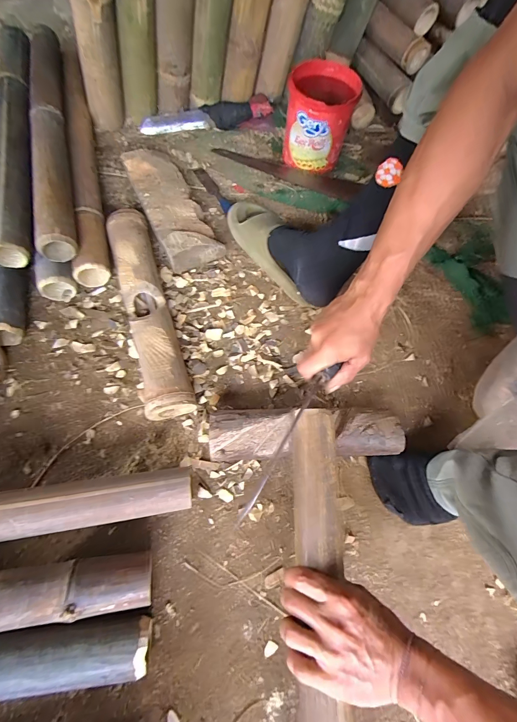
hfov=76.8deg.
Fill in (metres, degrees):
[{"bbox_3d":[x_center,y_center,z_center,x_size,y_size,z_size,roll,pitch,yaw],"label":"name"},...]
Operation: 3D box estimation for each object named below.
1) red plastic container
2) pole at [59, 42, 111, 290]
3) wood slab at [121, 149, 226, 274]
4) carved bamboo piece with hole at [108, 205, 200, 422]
[{"bbox_3d":[0.129,-0.519,0.705,0.139,0.142,0.128,10,66,1],"label":"red plastic container"},{"bbox_3d":[-0.370,-0.431,0.682,0.060,0.072,0.625,-13,67,-9],"label":"pole"},{"bbox_3d":[-0.174,-0.311,0.655,0.106,0.065,0.283,-24,70,-13],"label":"wood slab"},{"bbox_3d":[-0.191,-0.096,0.562,0.074,0.064,0.393,-17,68,-10],"label":"carved bamboo piece with hole"}]

